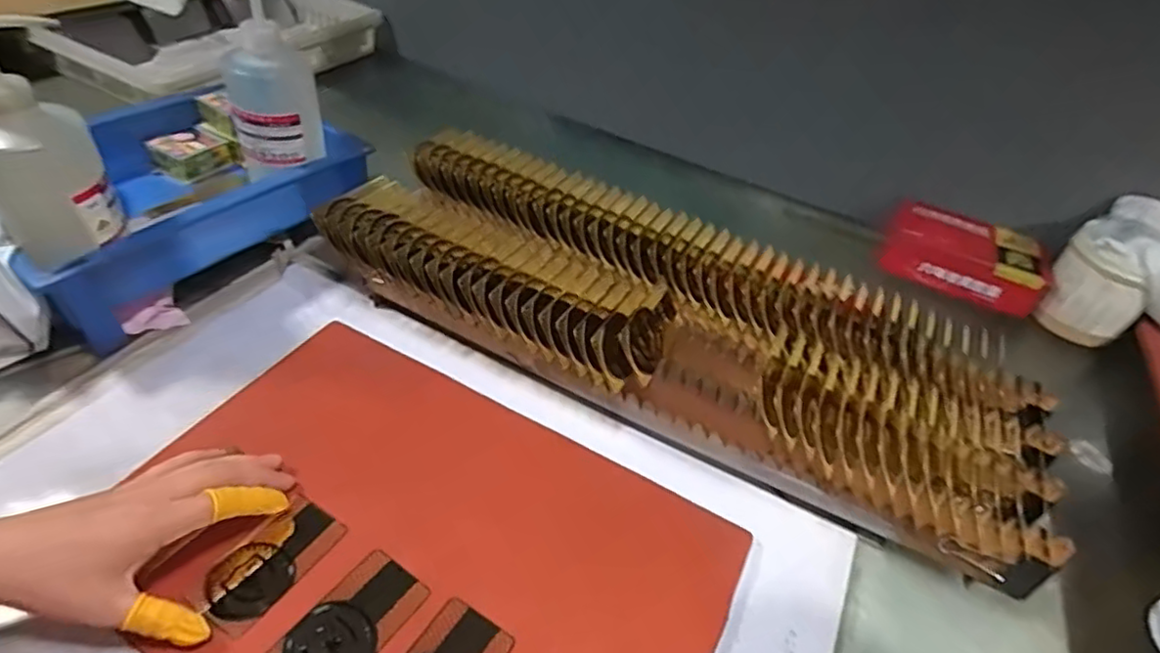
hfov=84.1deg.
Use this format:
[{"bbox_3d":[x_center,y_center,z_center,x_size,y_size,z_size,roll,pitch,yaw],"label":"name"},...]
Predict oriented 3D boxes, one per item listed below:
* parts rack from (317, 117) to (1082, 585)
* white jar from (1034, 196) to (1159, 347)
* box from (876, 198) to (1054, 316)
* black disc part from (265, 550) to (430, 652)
[{"bbox_3d":[0.080,-0.008,0.569,0.592,0.105,0.243,19,43,12],"label":"parts rack"},{"bbox_3d":[0.584,-0.059,0.710,0.090,0.136,0.094,-29,53,-34],"label":"white jar"},{"bbox_3d":[0.458,-0.088,0.774,0.183,0.066,0.105,20,43,14],"label":"box"},{"bbox_3d":[-0.137,0.179,0.385,0.049,0.005,0.087,29,46,22],"label":"black disc part"}]

